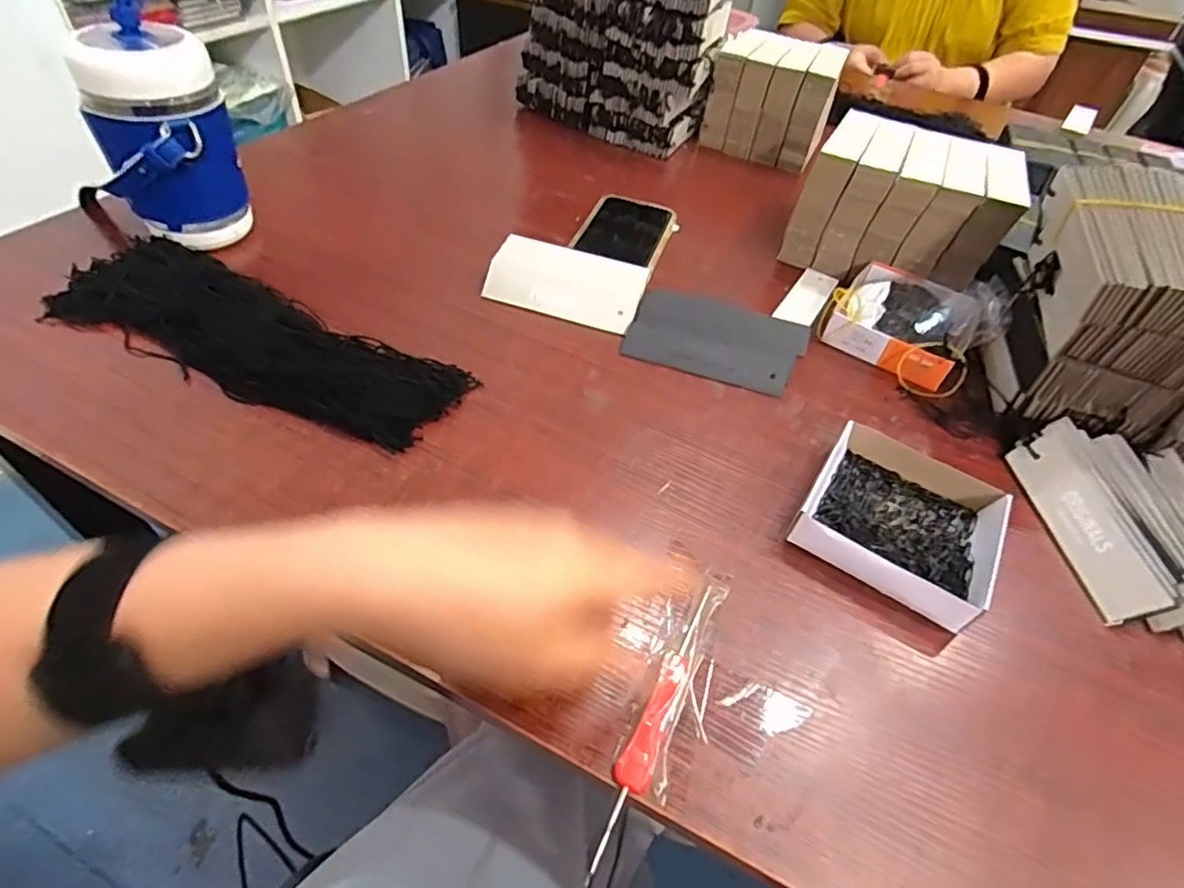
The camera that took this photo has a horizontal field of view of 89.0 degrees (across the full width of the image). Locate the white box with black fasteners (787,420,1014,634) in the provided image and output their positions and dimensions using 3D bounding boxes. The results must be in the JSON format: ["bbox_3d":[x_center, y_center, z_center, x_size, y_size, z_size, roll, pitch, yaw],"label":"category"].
[{"bbox_3d":[0.190,0.042,0.369,0.103,0.026,0.111,30,52,19],"label":"white box with black fasteners"}]

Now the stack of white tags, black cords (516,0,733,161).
[{"bbox_3d":[0.038,-0.487,0.692,0.225,0.230,0.109,28,51,18],"label":"stack of white tags, black cords"}]

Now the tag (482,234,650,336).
[{"bbox_3d":[-0.021,-0.133,0.497,0.125,0.006,0.063,17,77,6],"label":"tag"}]

